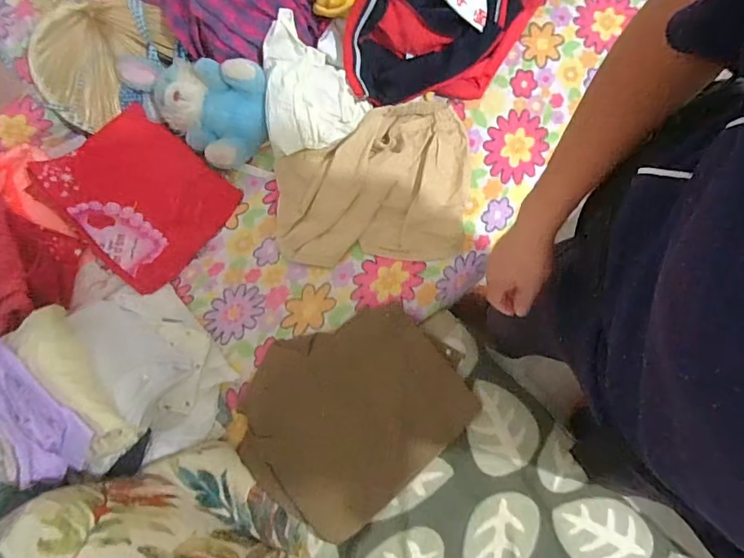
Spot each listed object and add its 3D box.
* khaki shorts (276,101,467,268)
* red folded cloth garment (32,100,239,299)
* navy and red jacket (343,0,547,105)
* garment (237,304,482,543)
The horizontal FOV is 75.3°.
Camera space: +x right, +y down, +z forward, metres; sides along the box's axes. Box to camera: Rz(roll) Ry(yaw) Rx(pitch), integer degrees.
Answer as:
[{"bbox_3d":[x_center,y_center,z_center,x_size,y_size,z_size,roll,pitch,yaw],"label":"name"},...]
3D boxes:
[{"bbox_3d":[0.000,-0.195,0.922,0.375,0.055,0.316,-3,79,1],"label":"khaki shorts"},{"bbox_3d":[-0.454,-0.166,0.931,0.308,0.077,0.266,39,82,8],"label":"red folded cloth garment"},{"bbox_3d":[0.150,-0.512,0.923,0.263,0.160,0.472,33,82,8],"label":"navy and red jacket"},{"bbox_3d":[-0.039,0.228,0.863,0.374,0.034,0.322,-40,81,-6],"label":"garment"}]

